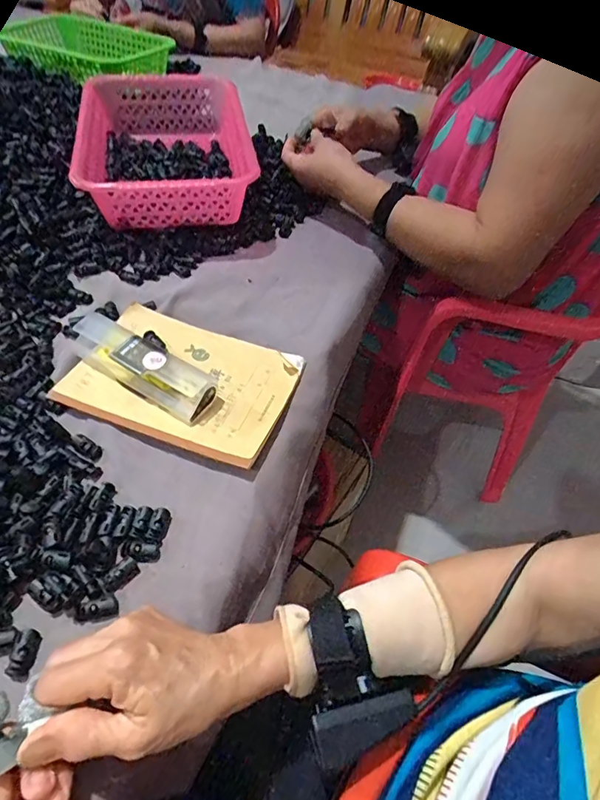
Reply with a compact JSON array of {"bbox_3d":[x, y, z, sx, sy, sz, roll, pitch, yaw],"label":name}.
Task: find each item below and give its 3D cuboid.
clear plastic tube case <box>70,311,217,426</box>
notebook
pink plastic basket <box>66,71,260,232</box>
[{"bbox_3d":[-0.154,-0.034,0.449,0.156,0.034,0.040,29,55,17],"label":"clear plastic tube case"},{"bbox_3d":[-0.115,-0.022,0.463,0.205,0.012,0.141,19,52,10],"label":"notebook"},{"bbox_3d":[-0.180,-0.334,0.634,0.206,0.101,0.274,-7,53,-11],"label":"pink plastic basket"}]

